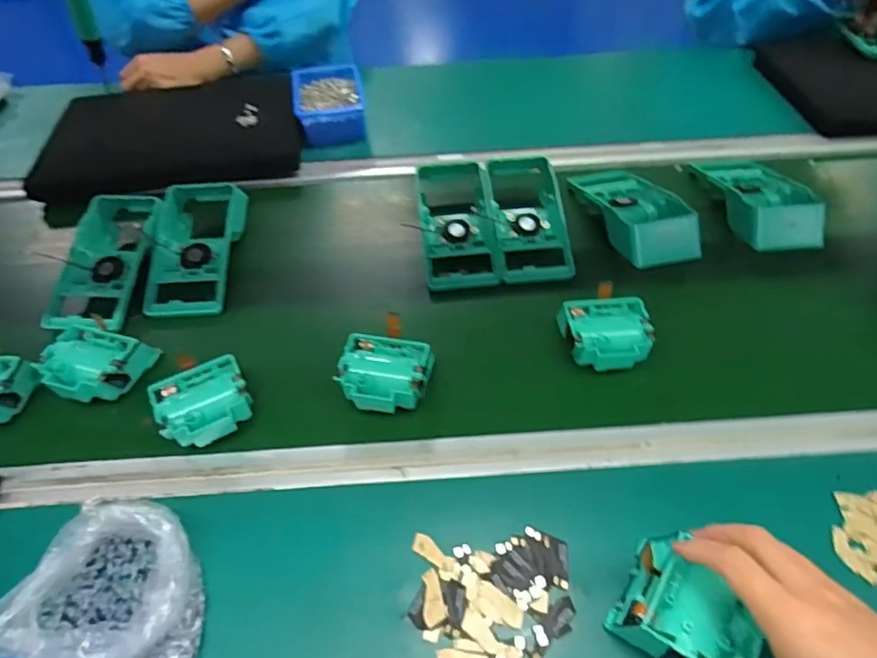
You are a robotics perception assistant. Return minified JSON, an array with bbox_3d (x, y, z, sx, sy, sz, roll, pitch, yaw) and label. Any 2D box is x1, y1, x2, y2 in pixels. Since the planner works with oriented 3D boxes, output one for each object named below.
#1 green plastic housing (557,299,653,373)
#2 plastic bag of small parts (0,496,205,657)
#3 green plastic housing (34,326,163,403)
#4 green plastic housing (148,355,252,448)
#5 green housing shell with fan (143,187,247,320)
[{"bbox_3d":[0.155,0.007,0.521,0.080,0.031,0.066,-3,50,0],"label":"green plastic housing"},{"bbox_3d":[-0.223,0.179,0.386,0.131,0.046,0.117,2,50,4],"label":"plastic bag of small parts"},{"bbox_3d":[-0.319,0.036,0.524,0.077,0.044,0.077,7,50,8],"label":"green plastic housing"},{"bbox_3d":[-0.201,0.066,0.487,0.078,0.035,0.061,-22,52,-16],"label":"green plastic housing"},{"bbox_3d":[-0.275,-0.099,0.628,0.088,0.036,0.194,-1,50,1],"label":"green housing shell with fan"}]

